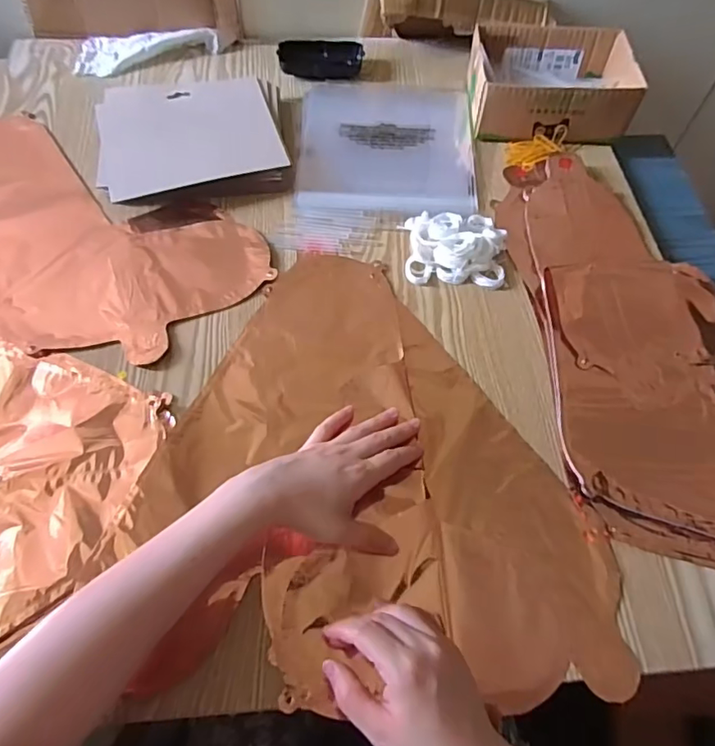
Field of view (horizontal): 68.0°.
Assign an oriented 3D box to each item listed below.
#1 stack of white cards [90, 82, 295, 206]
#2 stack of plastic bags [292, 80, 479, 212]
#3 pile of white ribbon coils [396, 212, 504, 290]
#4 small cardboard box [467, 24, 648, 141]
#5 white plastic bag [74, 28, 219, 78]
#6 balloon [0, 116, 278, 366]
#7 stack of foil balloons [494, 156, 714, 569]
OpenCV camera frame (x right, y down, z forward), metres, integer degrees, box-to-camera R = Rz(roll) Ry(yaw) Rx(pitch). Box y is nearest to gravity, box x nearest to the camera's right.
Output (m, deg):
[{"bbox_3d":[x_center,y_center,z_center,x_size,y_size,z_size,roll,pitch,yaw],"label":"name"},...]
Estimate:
[{"bbox_3d":[-0.191,-0.271,0.609,0.206,0.031,0.179,-10,62,-7],"label":"stack of white cards"},{"bbox_3d":[0.035,-0.278,0.632,0.206,0.009,0.229,4,61,1],"label":"stack of plastic bags"},{"bbox_3d":[0.101,-0.133,0.544,0.099,0.025,0.086,3,61,1],"label":"pile of white ribbon coils"},{"bbox_3d":[0.230,-0.349,0.639,0.179,0.064,0.142,4,61,1],"label":"small cardboard box"},{"bbox_3d":[-0.276,-0.422,0.693,0.178,0.023,0.067,-2,61,-2],"label":"white plastic bag"},{"bbox_3d":[-0.319,-0.147,0.564,0.434,0.019,0.225,29,65,14],"label":"balloon"},{"bbox_3d":[0.274,-0.041,0.500,0.213,0.028,0.443,-4,61,-4],"label":"stack of foil balloons"}]

